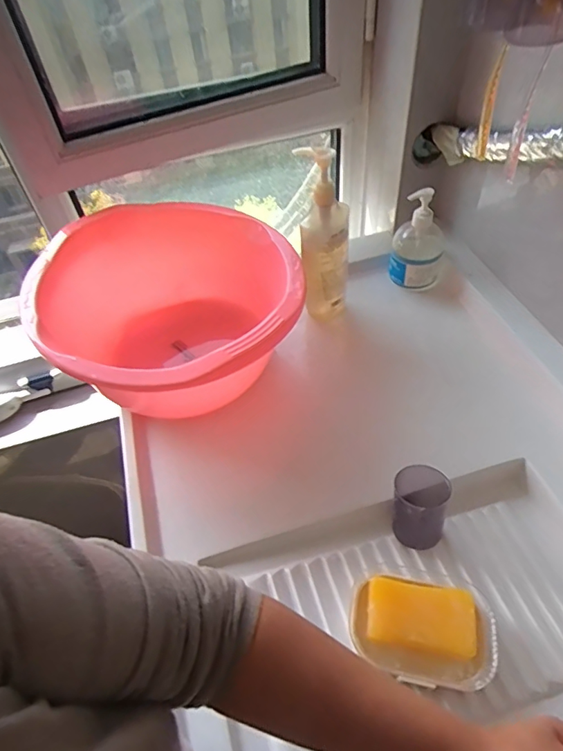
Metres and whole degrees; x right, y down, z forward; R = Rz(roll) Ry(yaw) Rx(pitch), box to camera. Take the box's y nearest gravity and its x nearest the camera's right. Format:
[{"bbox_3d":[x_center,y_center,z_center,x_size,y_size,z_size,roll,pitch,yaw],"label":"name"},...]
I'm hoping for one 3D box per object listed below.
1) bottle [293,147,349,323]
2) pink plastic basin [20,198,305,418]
[{"bbox_3d":[0.066,-0.203,0.716,0.070,0.273,0.070,5,51,10],"label":"bottle"},{"bbox_3d":[-0.157,-0.083,0.692,0.344,0.186,0.370,-3,50,3],"label":"pink plastic basin"}]

